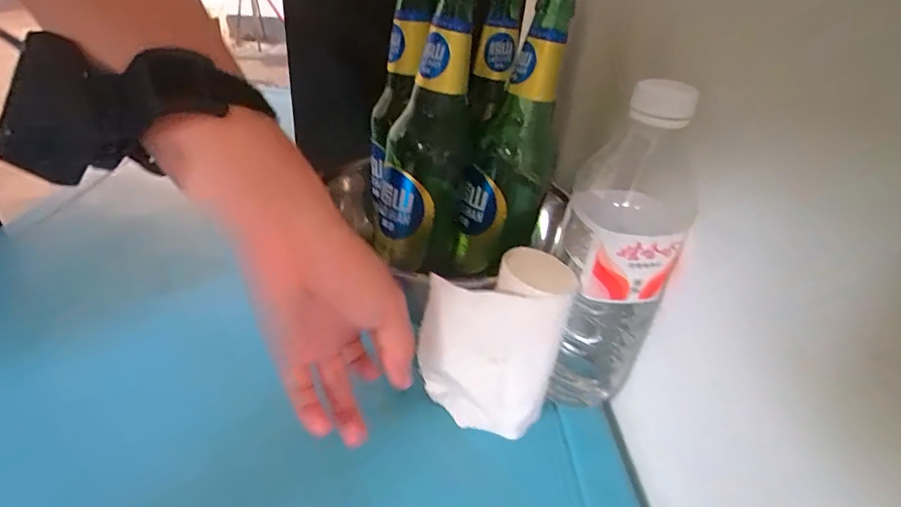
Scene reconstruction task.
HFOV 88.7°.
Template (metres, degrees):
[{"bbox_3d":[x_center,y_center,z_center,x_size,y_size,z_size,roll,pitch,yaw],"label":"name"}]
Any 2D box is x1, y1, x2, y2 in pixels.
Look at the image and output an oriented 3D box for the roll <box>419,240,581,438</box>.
[{"bbox_3d":[0.027,0.063,0.312,0.088,0.125,0.048,6,33,2],"label":"roll"}]

